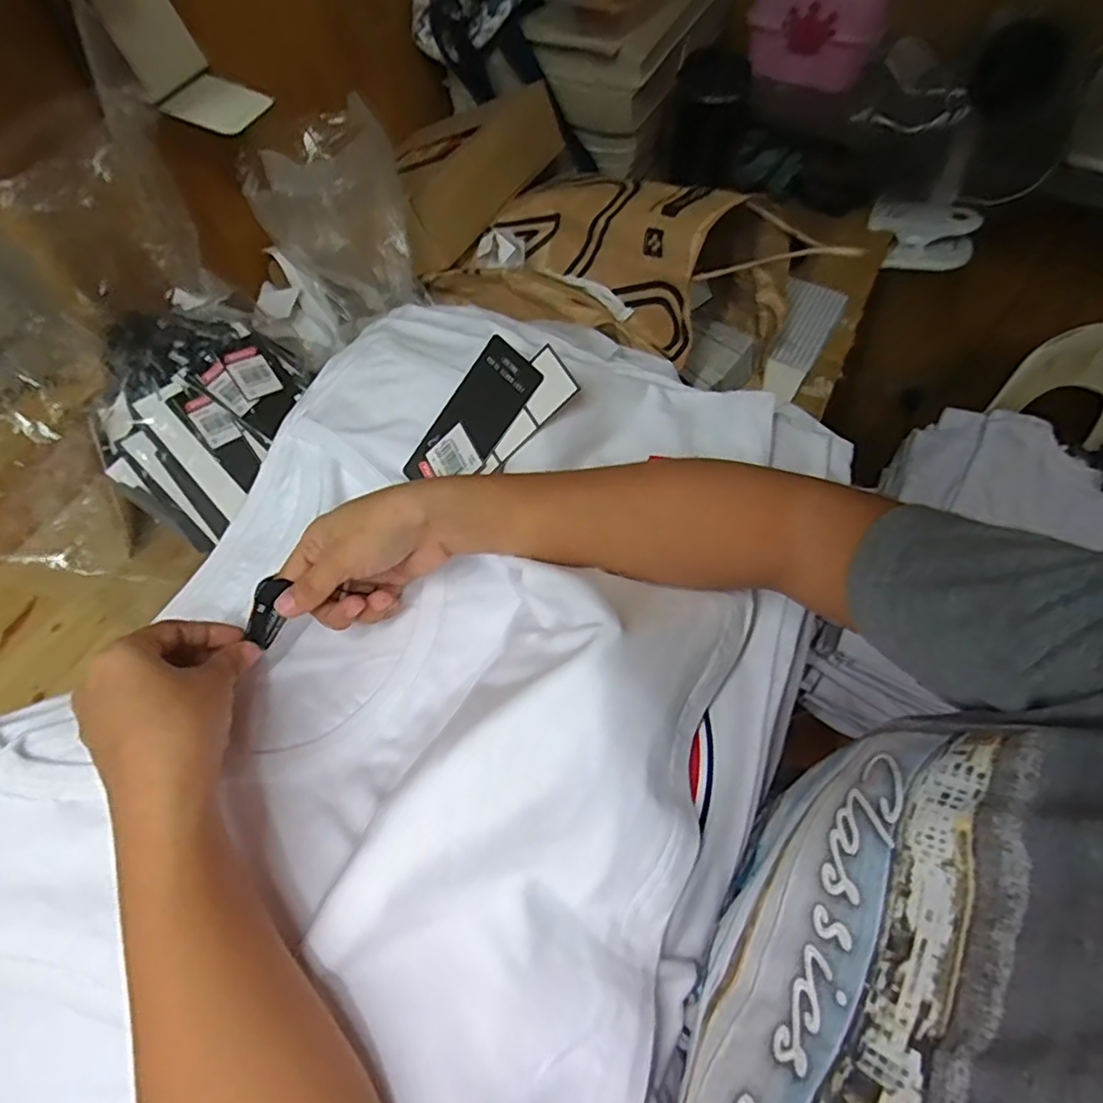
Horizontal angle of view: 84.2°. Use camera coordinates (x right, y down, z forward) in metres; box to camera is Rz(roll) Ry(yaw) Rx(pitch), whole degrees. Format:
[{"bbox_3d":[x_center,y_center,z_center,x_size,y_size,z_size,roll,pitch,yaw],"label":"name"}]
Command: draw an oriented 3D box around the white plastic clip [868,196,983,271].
[{"bbox_3d":[0.485,-0.416,0.795,0.136,0.067,0.064,-2,59,-2],"label":"white plastic clip"}]

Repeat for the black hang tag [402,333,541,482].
[{"bbox_3d":[-0.051,-0.080,0.382,0.049,0.004,0.105,48,109,22],"label":"black hang tag"}]

